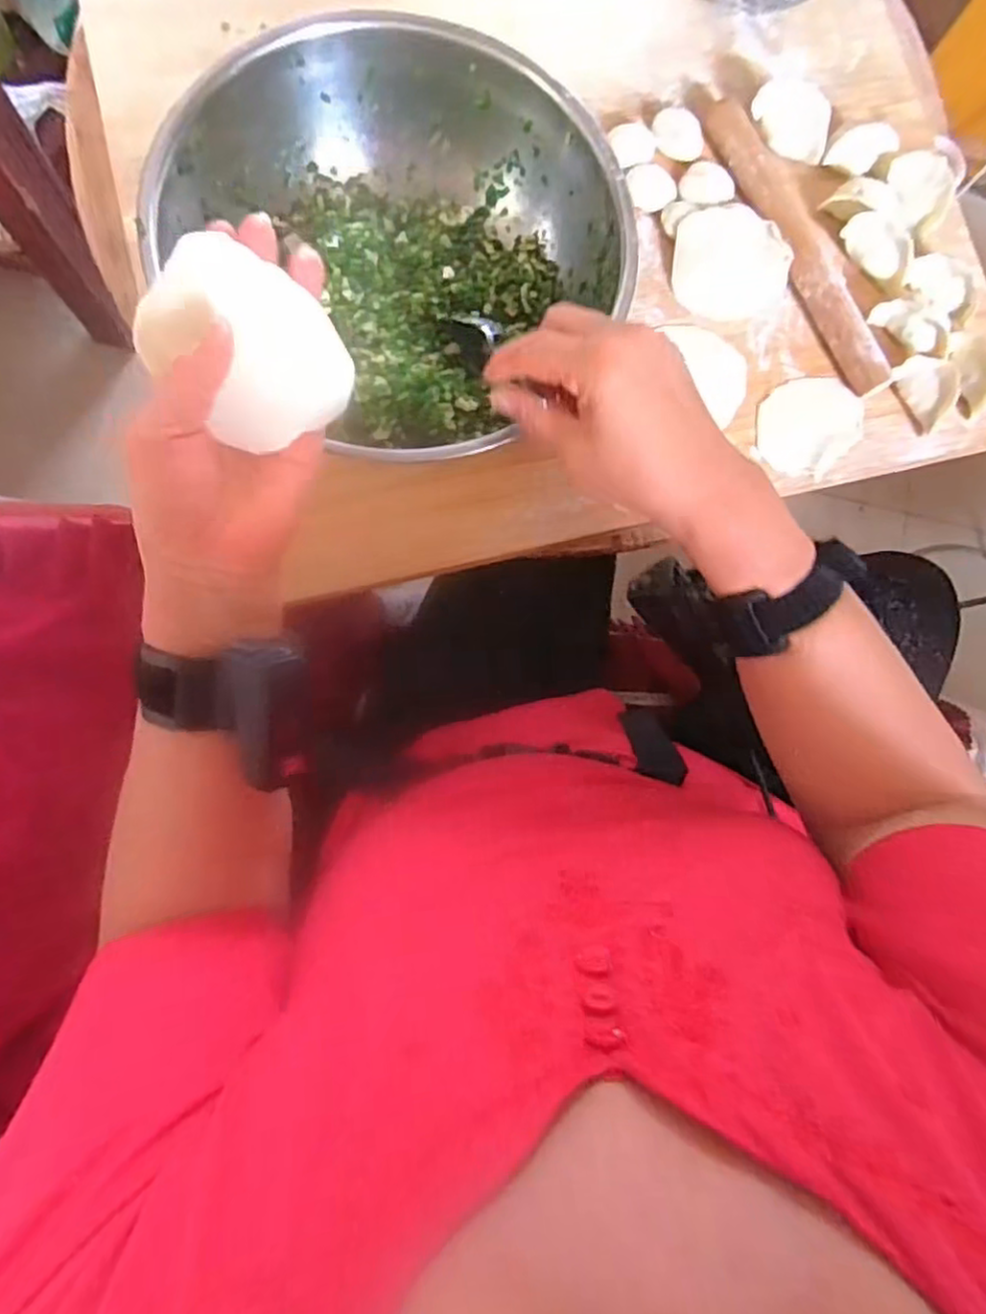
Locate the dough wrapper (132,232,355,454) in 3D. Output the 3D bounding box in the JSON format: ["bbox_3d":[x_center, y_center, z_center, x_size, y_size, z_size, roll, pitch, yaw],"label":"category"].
[{"bbox_3d":[-0.108,-0.136,0.295,0.085,0.008,0.067,39,101,-24],"label":"dough wrapper"}]

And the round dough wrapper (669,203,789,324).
[{"bbox_3d":[0.179,-0.295,0.499,0.084,0.004,0.077,1,99,-1],"label":"round dough wrapper"}]

